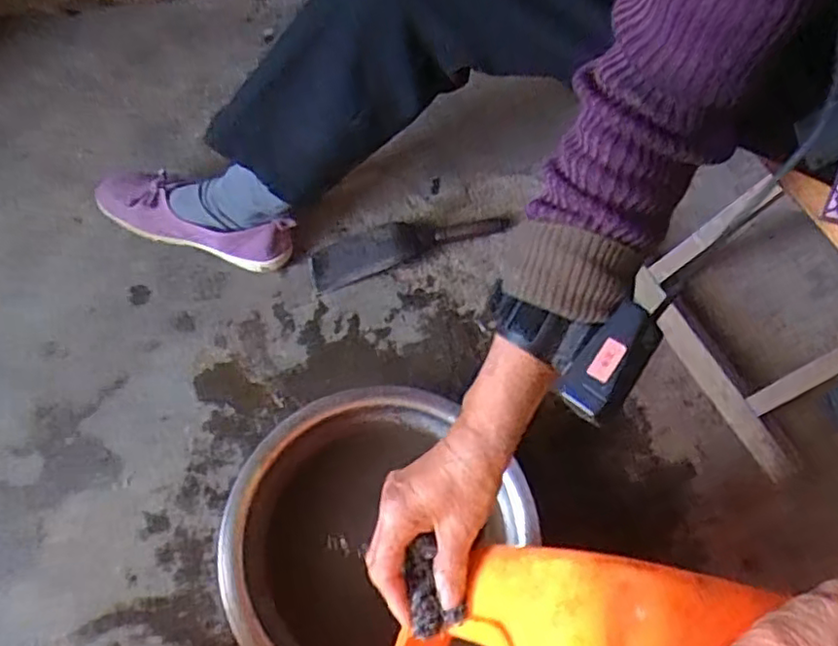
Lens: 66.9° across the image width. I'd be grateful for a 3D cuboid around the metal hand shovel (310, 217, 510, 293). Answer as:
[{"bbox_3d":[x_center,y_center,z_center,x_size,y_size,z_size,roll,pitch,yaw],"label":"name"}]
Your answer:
[{"bbox_3d":[-0.011,-0.103,0.777,0.245,0.030,0.054,-20,70,-8],"label":"metal hand shovel"}]

